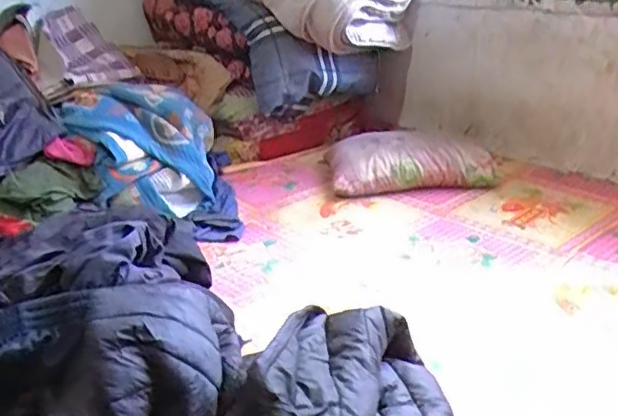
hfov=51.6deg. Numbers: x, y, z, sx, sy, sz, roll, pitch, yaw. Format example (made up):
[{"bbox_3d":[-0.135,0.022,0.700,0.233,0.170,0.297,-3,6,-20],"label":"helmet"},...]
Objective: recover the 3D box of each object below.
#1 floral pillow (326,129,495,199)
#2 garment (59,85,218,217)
[{"bbox_3d":[0.283,-0.139,1.826,0.455,0.112,0.266,-4,23,-4],"label":"floral pillow"},{"bbox_3d":[-0.445,-0.158,1.745,0.354,0.277,0.469,-14,25,-26],"label":"garment"}]

